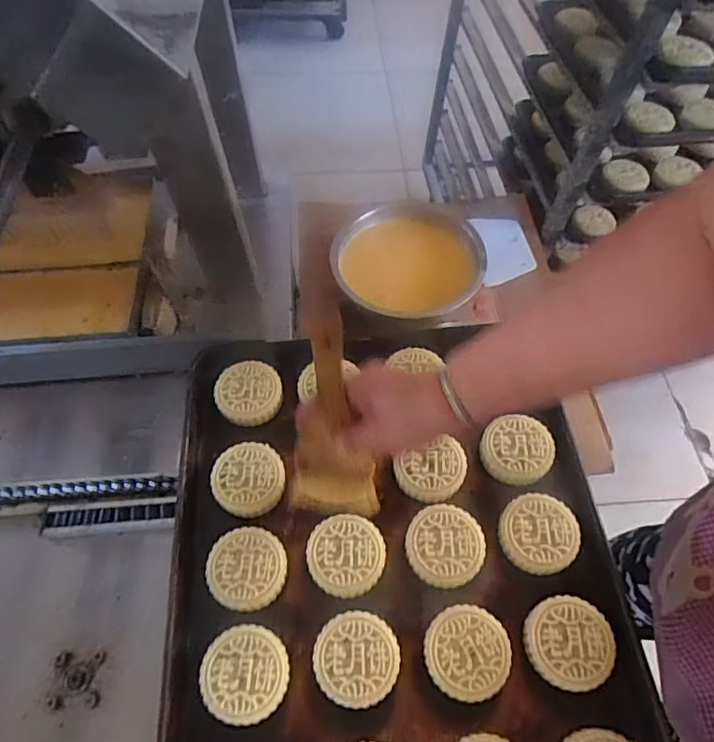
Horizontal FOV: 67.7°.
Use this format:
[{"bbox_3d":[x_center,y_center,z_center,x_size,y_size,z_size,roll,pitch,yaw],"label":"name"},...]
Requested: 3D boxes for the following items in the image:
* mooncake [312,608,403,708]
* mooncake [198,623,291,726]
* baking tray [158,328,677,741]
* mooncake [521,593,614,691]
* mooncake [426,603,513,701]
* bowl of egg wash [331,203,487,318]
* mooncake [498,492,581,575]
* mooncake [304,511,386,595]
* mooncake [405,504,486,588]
[{"bbox_3d":[0.000,0.246,0.455,0.069,0.028,0.068,0,60,0],"label":"mooncake"},{"bbox_3d":[-0.094,0.253,0.447,0.071,0.020,0.070,0,60,0],"label":"mooncake"},{"bbox_3d":[0.038,0.223,0.474,0.404,0.052,0.590,-4,60,-2],"label":"baking tray"},{"bbox_3d":[0.182,0.233,0.457,0.070,0.017,0.070,0,60,0],"label":"mooncake"},{"bbox_3d":[0.093,0.239,0.454,0.068,0.021,0.070,0,60,0],"label":"mooncake"},{"bbox_3d":[0.077,-0.153,0.830,0.218,0.098,0.213,0,60,0],"label":"bowl of egg wash"},{"bbox_3d":[0.172,0.153,0.502,0.070,0.017,0.068,0,60,0],"label":"mooncake"},{"bbox_3d":[-0.010,0.174,0.499,0.070,0.029,0.068,0,60,0],"label":"mooncake"},{"bbox_3d":[0.082,0.166,0.502,0.070,0.028,0.070,0,60,0],"label":"mooncake"}]

